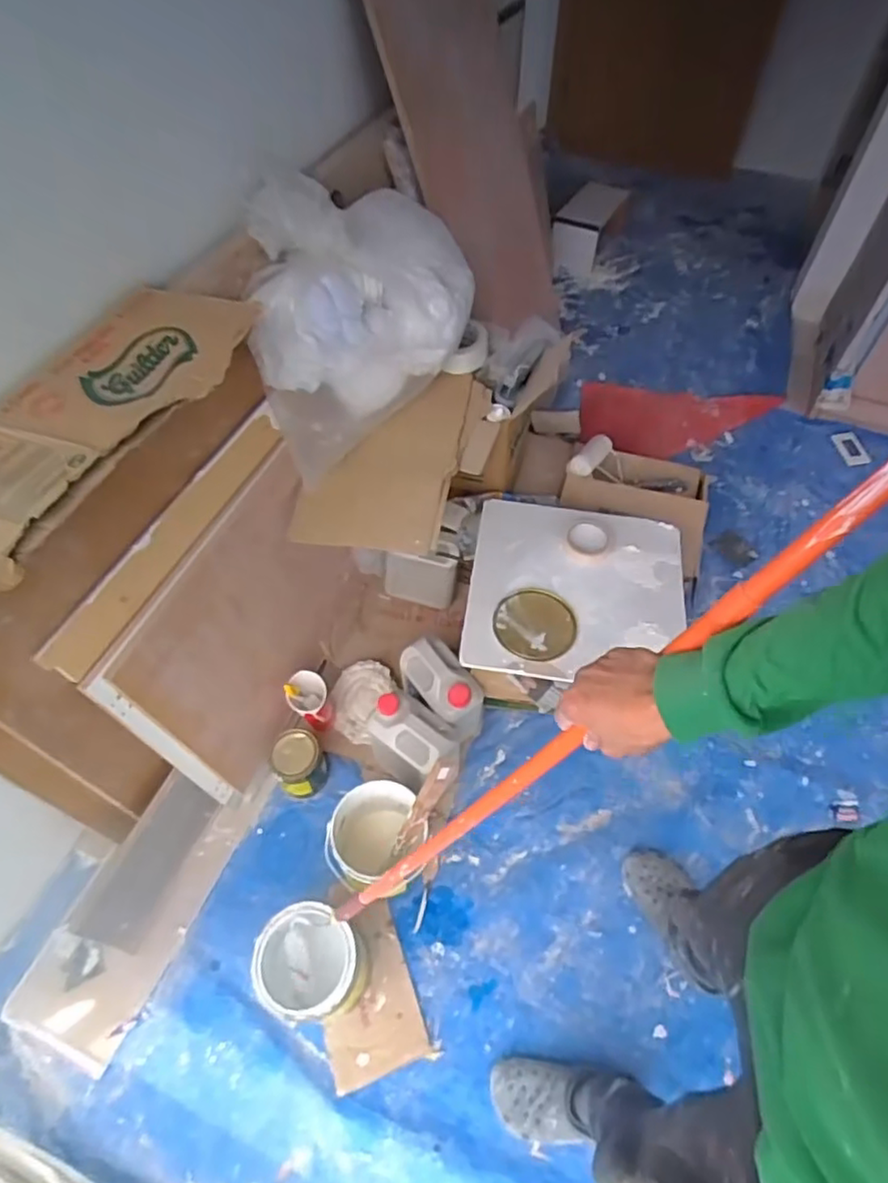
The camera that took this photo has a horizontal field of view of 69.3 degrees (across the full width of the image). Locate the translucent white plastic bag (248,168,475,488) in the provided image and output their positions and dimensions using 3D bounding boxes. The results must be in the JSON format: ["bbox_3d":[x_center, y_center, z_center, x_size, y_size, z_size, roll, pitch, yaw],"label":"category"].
[{"bbox_3d":[-0.159,-0.490,1.186,0.387,0.386,0.246,-23,59,-16],"label":"translucent white plastic bag"}]

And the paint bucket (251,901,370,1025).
[{"bbox_3d":[-0.227,0.643,1.113,0.163,0.204,0.157,0,57,0],"label":"paint bucket"}]

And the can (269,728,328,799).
[{"bbox_3d":[-0.305,0.360,1.359,0.107,0.135,0.115,-27,60,-16],"label":"can"}]

